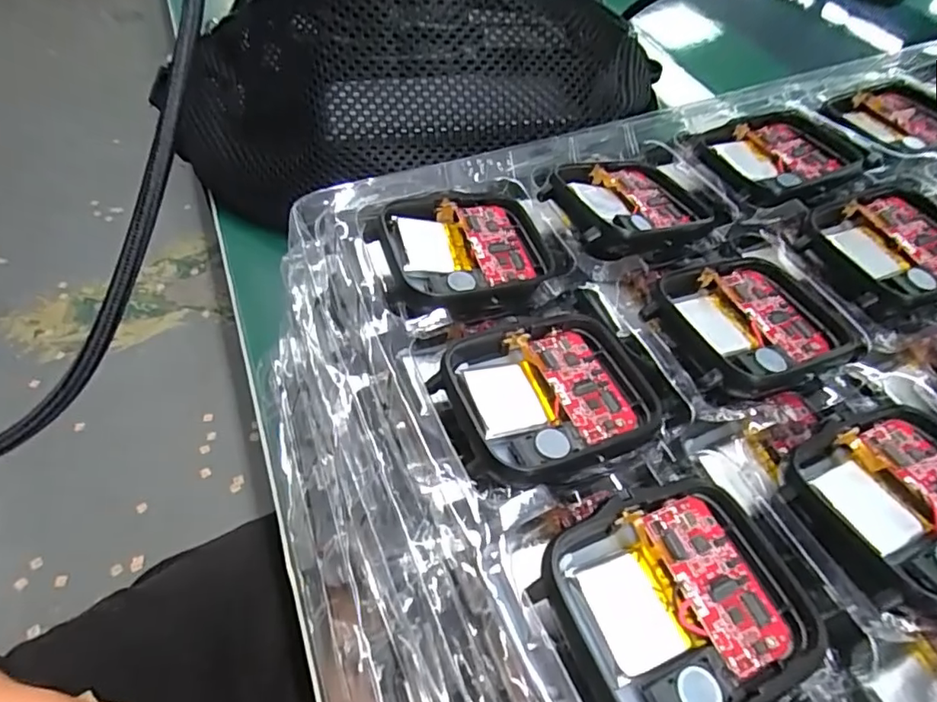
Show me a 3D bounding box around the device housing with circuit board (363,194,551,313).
[{"bbox_3d":[0.000,-0.027,0.152,0.047,0.010,0.038,-13,55,-14],"label":"device housing with circuit board"}]

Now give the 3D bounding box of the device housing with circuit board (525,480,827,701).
[{"bbox_3d":[0.038,0.044,0.101,0.046,0.006,0.037,-17,56,-17],"label":"device housing with circuit board"}]

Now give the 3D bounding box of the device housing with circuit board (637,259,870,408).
[{"bbox_3d":[0.071,-0.008,0.141,0.050,0.008,0.037,-15,55,-16],"label":"device housing with circuit board"}]

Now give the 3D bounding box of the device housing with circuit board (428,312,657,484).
[{"bbox_3d":[0.018,0.009,0.126,0.047,0.009,0.037,-20,57,-18],"label":"device housing with circuit board"}]

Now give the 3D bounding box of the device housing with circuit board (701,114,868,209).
[{"bbox_3d":[0.101,-0.064,0.182,0.048,0.006,0.038,-17,56,-17],"label":"device housing with circuit board"}]

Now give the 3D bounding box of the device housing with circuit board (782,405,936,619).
[{"bbox_3d":[0.090,0.030,0.114,0.048,0.004,0.037,-18,56,-17],"label":"device housing with circuit board"}]

